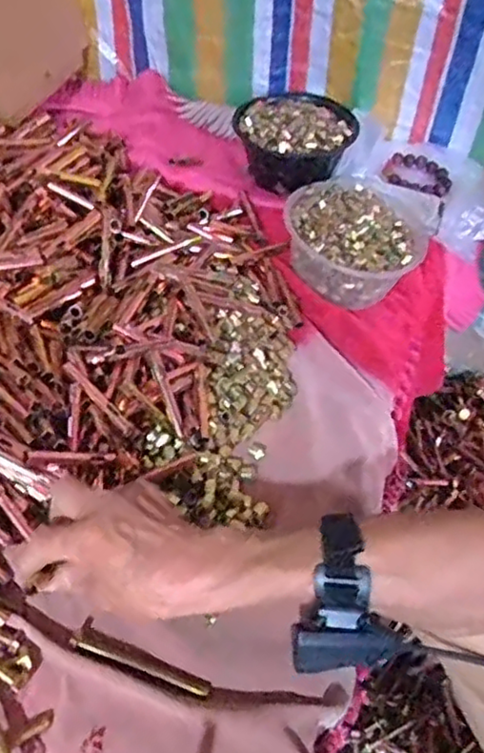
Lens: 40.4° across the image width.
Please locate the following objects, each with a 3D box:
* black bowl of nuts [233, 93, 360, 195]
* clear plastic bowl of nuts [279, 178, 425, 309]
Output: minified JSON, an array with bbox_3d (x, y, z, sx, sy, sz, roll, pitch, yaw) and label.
[{"bbox_3d":[0.070,-0.321,0.892,0.143,0.083,0.147,3,47,-3],"label":"black bowl of nuts"},{"bbox_3d":[0.128,-0.155,0.767,0.156,0.085,0.171,3,47,-3],"label":"clear plastic bowl of nuts"}]

